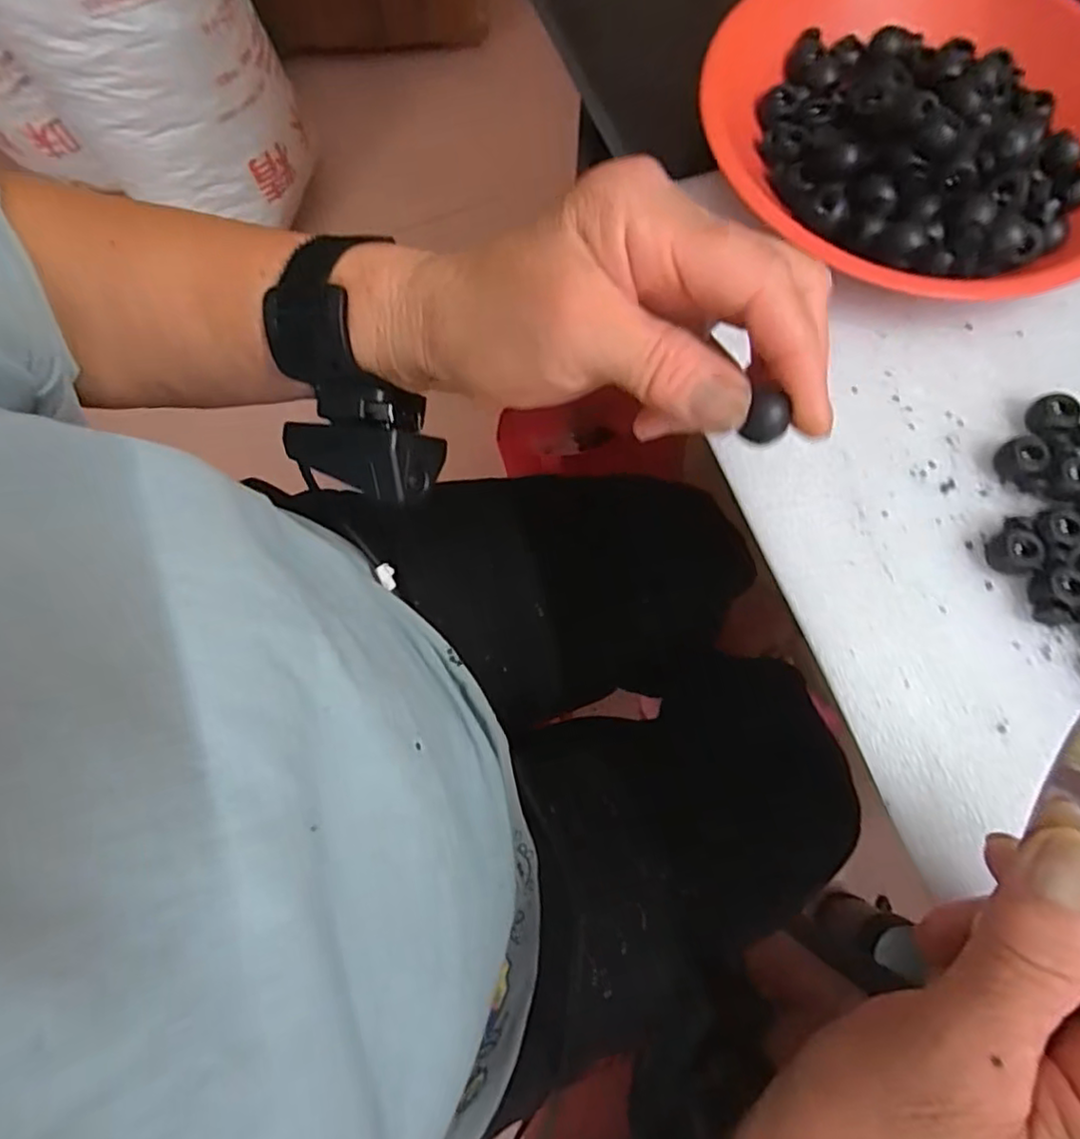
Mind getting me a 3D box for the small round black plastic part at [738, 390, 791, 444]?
[{"bbox_3d":[0.069,-0.045,0.194,0.013,0.010,0.011,23,76,7],"label":"small round black plastic part"}]

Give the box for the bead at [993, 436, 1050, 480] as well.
[{"bbox_3d":[0.189,-0.044,0.253,0.015,0.012,0.015,0,75,1],"label":"bead"}]

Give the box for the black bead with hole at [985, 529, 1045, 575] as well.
[{"bbox_3d":[0.179,-0.007,0.242,0.016,0.012,0.015,0,75,1],"label":"black bead with hole"}]

